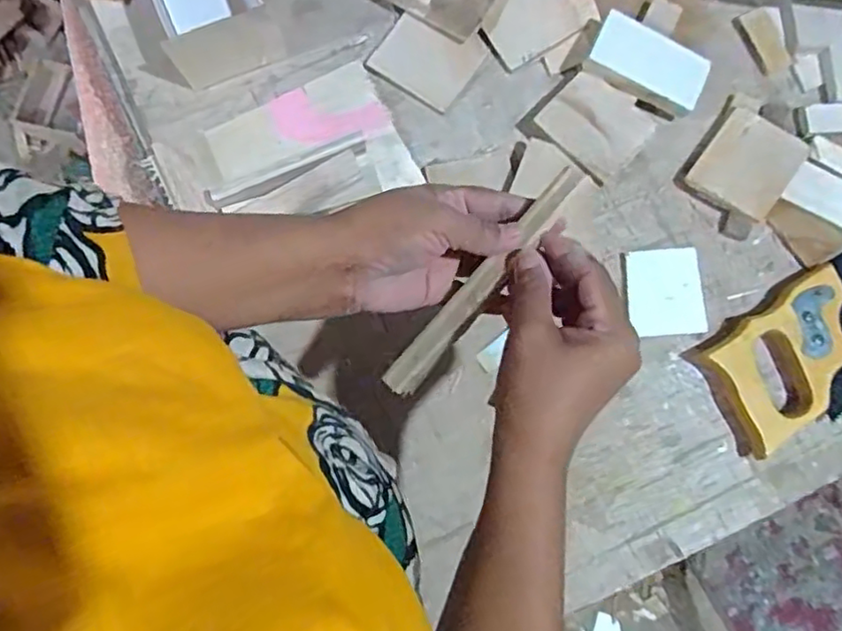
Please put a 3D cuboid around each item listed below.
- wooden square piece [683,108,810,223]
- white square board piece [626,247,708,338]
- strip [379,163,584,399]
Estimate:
[{"bbox_3d":[0.280,-0.129,0.555,0.075,0.016,0.082,35,80,7],"label":"wooden square piece"},{"bbox_3d":[0.208,-0.020,0.550,0.063,0.005,0.074,-4,78,-1],"label":"white square board piece"},{"bbox_3d":[0.036,-0.018,0.390,0.019,0.006,0.170,42,103,8],"label":"strip"}]

